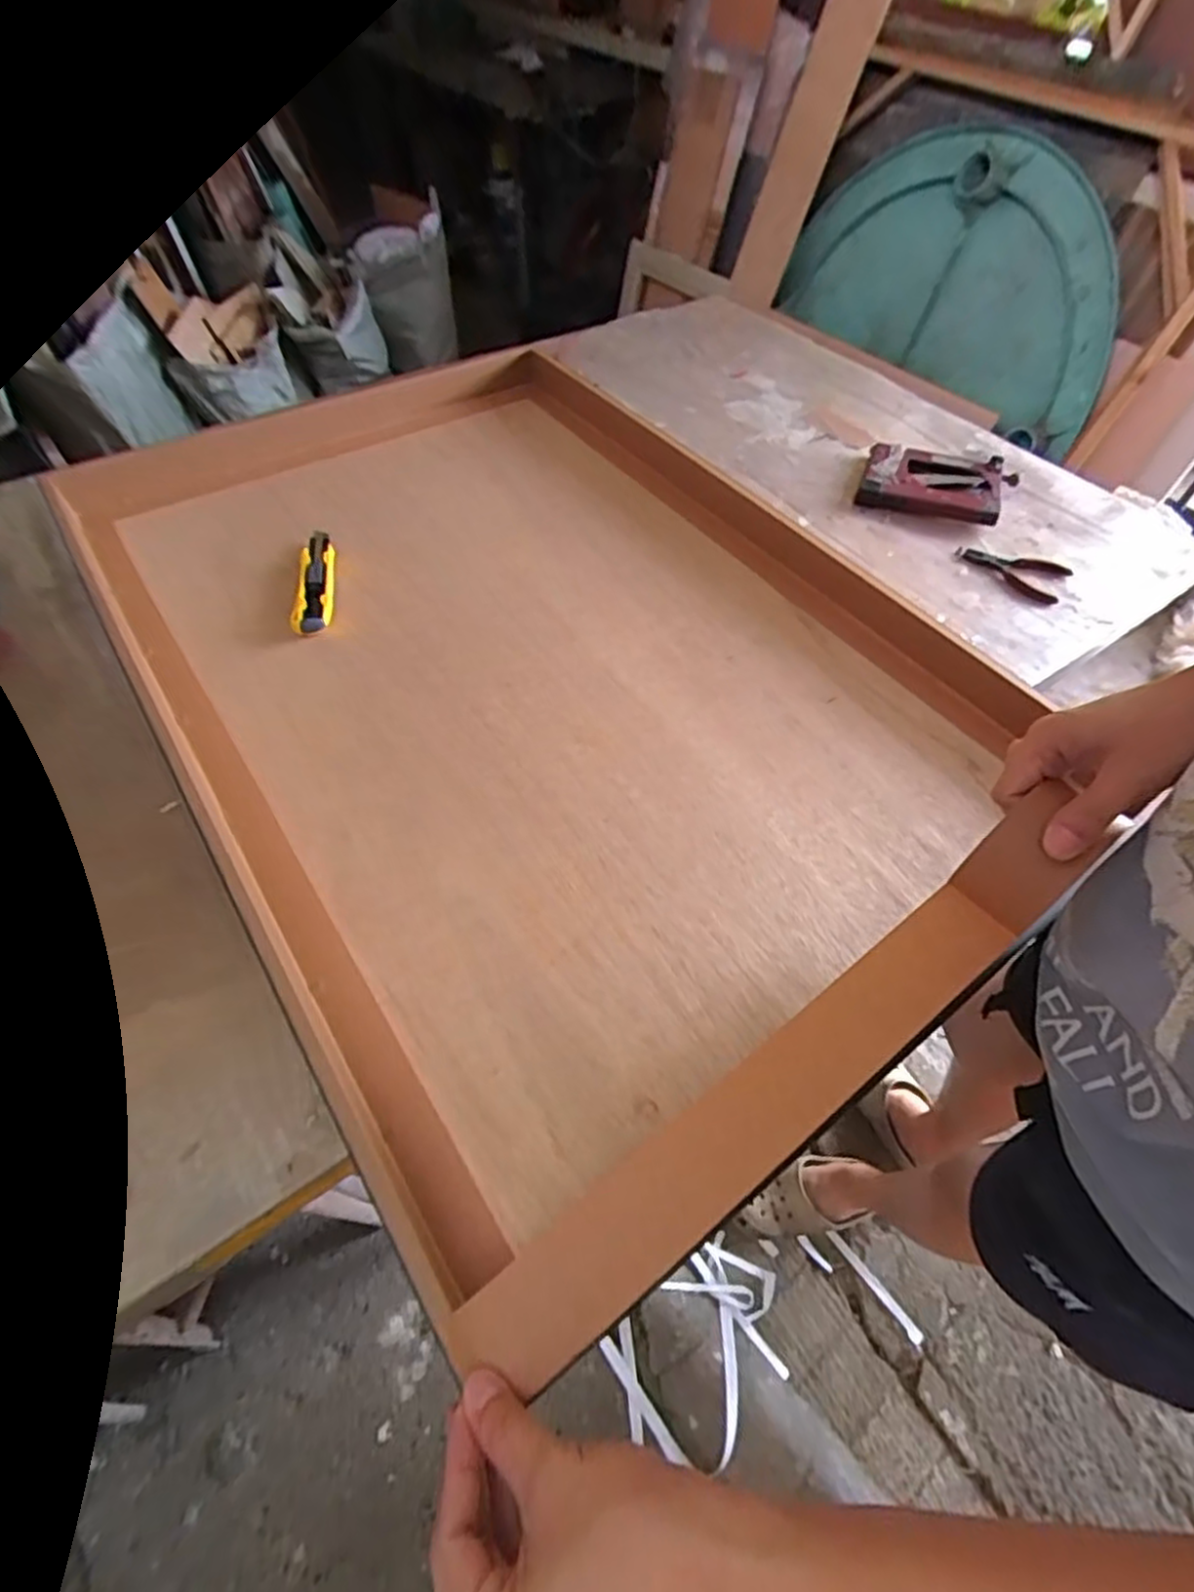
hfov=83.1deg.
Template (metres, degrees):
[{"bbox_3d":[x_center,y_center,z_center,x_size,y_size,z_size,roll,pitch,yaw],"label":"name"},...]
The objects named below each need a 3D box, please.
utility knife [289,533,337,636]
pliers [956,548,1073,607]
[{"bbox_3d":[-0.280,-0.218,0.681,0.036,0.021,0.148,-5,55,-6],"label":"utility knife"},{"bbox_3d":[0.467,-0.257,0.763,0.115,0.006,0.076,30,59,17],"label":"pliers"}]

